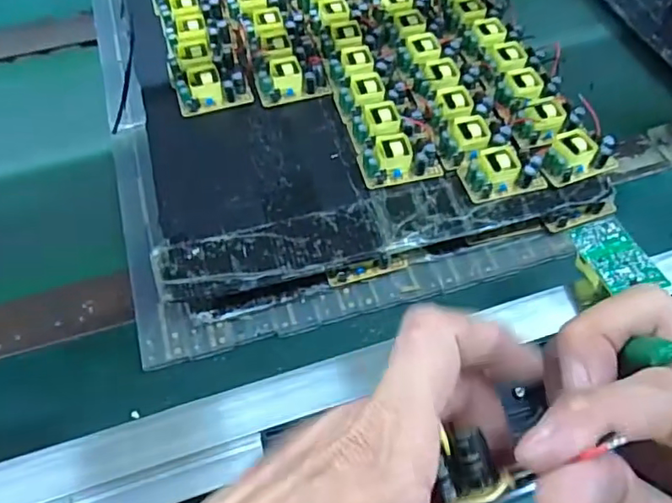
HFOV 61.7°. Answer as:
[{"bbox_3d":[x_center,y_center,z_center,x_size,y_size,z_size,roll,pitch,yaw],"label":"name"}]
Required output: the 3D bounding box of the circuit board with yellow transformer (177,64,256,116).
[{"bbox_3d":[-0.110,-0.146,0.498,0.062,0.023,0.036,-15,58,-9],"label":"circuit board with yellow transformer"}]

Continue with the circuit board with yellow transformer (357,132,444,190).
[{"bbox_3d":[0.052,-0.076,0.452,0.063,0.022,0.037,-11,58,-7],"label":"circuit board with yellow transformer"}]

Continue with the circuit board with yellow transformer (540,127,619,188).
[{"bbox_3d":[0.194,-0.079,0.454,0.061,0.021,0.037,-19,59,-12],"label":"circuit board with yellow transformer"}]

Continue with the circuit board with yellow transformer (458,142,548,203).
[{"bbox_3d":[0.133,-0.066,0.447,0.062,0.023,0.040,-13,58,-8],"label":"circuit board with yellow transformer"}]

